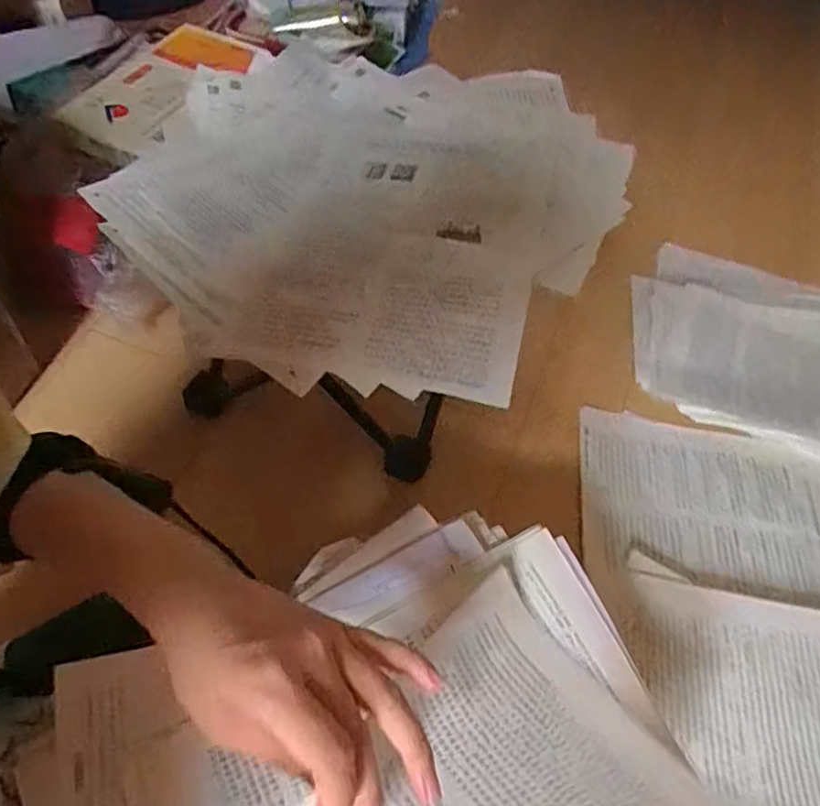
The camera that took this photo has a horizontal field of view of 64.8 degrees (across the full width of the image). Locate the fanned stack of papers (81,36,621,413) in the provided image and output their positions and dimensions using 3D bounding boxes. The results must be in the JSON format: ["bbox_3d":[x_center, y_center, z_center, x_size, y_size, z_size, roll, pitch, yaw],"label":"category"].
[{"bbox_3d":[-0.034,-0.177,0.530,0.369,0.033,0.377,28,57,15],"label":"fanned stack of papers"}]

